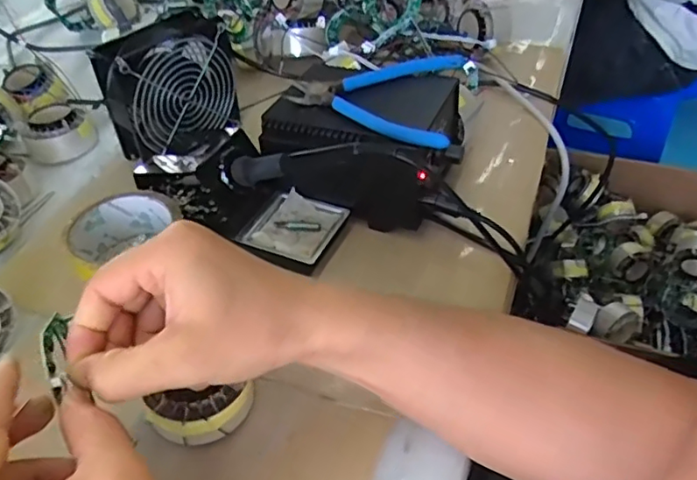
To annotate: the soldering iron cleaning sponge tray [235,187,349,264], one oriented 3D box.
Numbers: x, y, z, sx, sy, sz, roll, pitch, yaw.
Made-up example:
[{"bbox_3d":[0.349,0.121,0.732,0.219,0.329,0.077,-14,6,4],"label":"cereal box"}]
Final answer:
[{"bbox_3d":[-0.044,-0.012,0.464,0.072,0.012,0.067,15,48,18],"label":"soldering iron cleaning sponge tray"}]

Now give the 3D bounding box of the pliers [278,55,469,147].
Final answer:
[{"bbox_3d":[0.019,-0.119,0.459,0.134,0.013,0.129,8,46,11],"label":"pliers"}]

